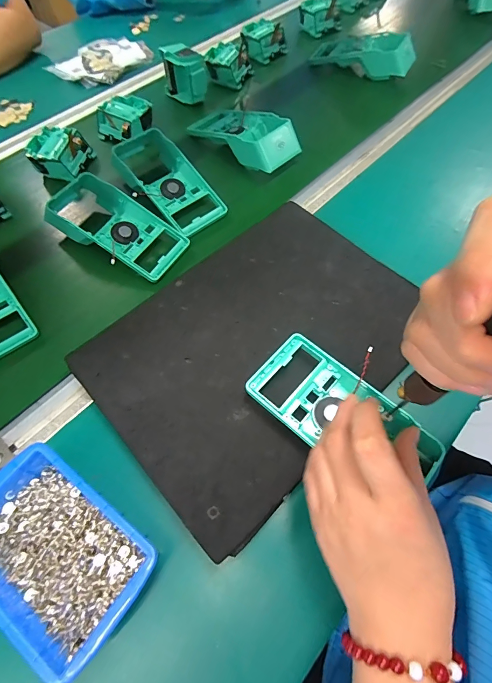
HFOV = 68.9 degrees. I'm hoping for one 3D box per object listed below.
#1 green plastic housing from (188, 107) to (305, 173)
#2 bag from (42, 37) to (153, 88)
[{"bbox_3d":[-0.003,-0.327,0.560,0.180,0.049,0.091,37,67,17],"label":"green plastic housing"},{"bbox_3d":[-0.272,-0.539,0.687,0.189,0.024,0.104,-32,66,-17],"label":"bag"}]

